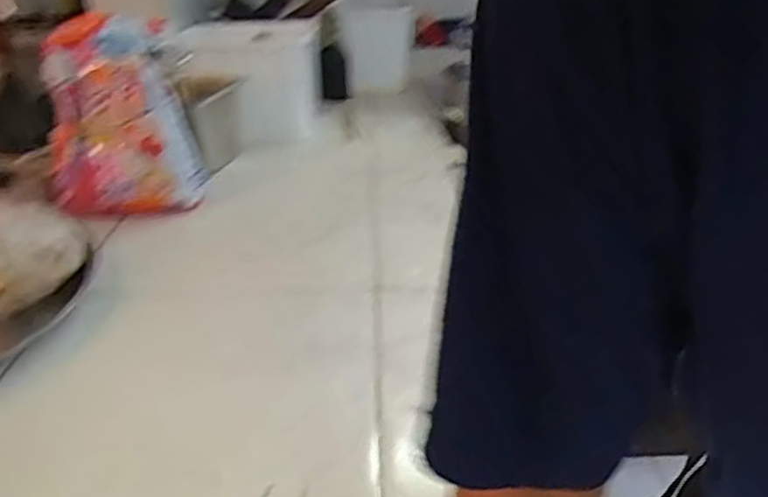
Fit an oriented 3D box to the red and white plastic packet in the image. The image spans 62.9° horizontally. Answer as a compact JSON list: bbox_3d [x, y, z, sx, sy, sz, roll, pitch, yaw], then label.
[{"bbox_3d":[-0.409,-0.198,0.963,0.212,0.266,0.114,-8,30,-15],"label":"red and white plastic packet"}]

